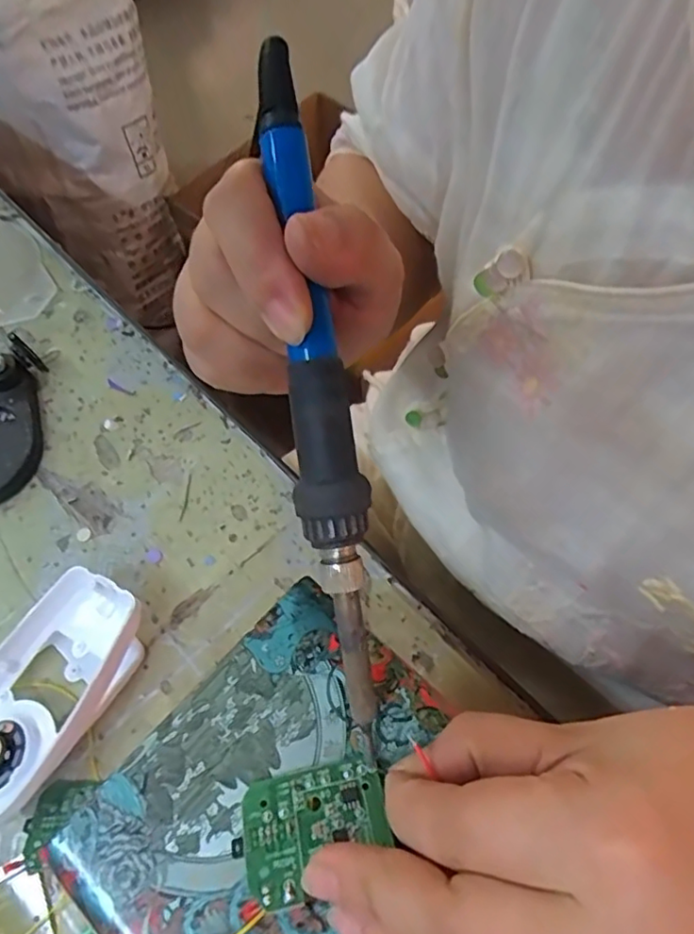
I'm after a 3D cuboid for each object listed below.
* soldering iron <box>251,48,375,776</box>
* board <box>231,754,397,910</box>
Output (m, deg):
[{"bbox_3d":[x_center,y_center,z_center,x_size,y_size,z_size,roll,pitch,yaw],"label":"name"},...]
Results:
[{"bbox_3d":[-0.008,-0.017,0.176,0.019,0.015,0.207,-8,93,-2],"label":"soldering iron"},{"bbox_3d":[-0.011,0.104,0.177,0.043,0.004,0.032,-20,45,-12],"label":"board"}]

